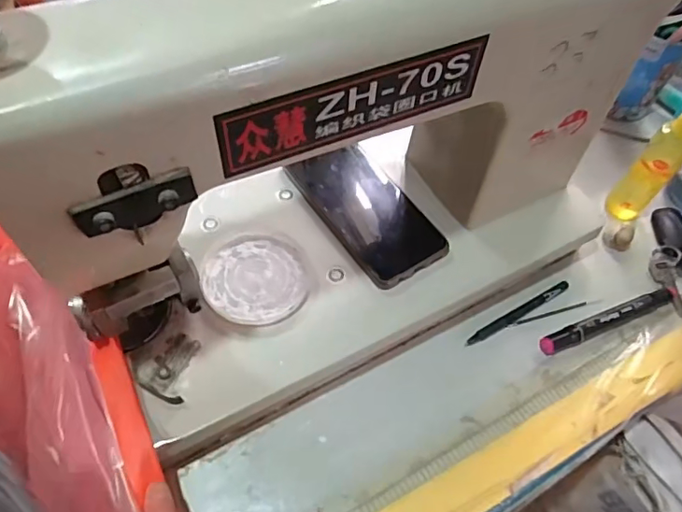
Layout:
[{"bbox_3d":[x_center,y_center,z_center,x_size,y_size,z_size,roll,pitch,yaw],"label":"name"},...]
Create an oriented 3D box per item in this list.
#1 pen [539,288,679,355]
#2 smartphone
[{"bbox_3d":[0.259,0.058,0.500,0.162,0.016,0.017,-18,57,-16],"label":"pen"},{"bbox_3d":[0.020,-0.044,0.491,0.075,0.018,0.160,-29,61,-22],"label":"smartphone"}]

